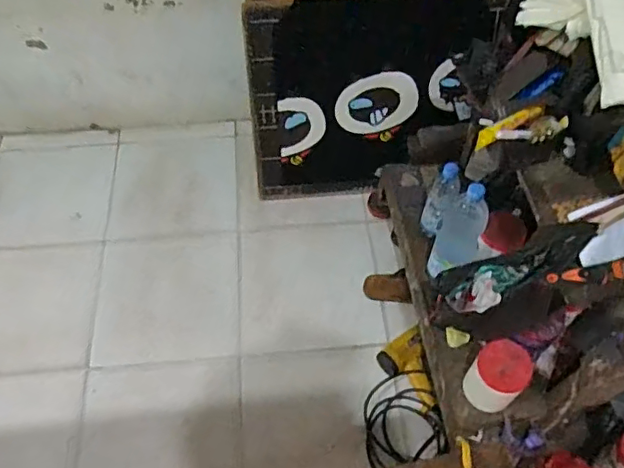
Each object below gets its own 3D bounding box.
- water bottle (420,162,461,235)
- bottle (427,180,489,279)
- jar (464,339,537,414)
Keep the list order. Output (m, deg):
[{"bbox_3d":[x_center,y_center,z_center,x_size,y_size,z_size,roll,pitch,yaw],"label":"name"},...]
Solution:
[{"bbox_3d":[0.299,-0.073,1.311,0.064,0.199,0.082,19,59,12],"label":"water bottle"},{"bbox_3d":[0.322,-0.012,1.203,0.095,0.283,0.079,23,60,14],"label":"bottle"},{"bbox_3d":[0.380,0.292,1.149,0.106,0.141,0.104,0,57,0],"label":"jar"}]

